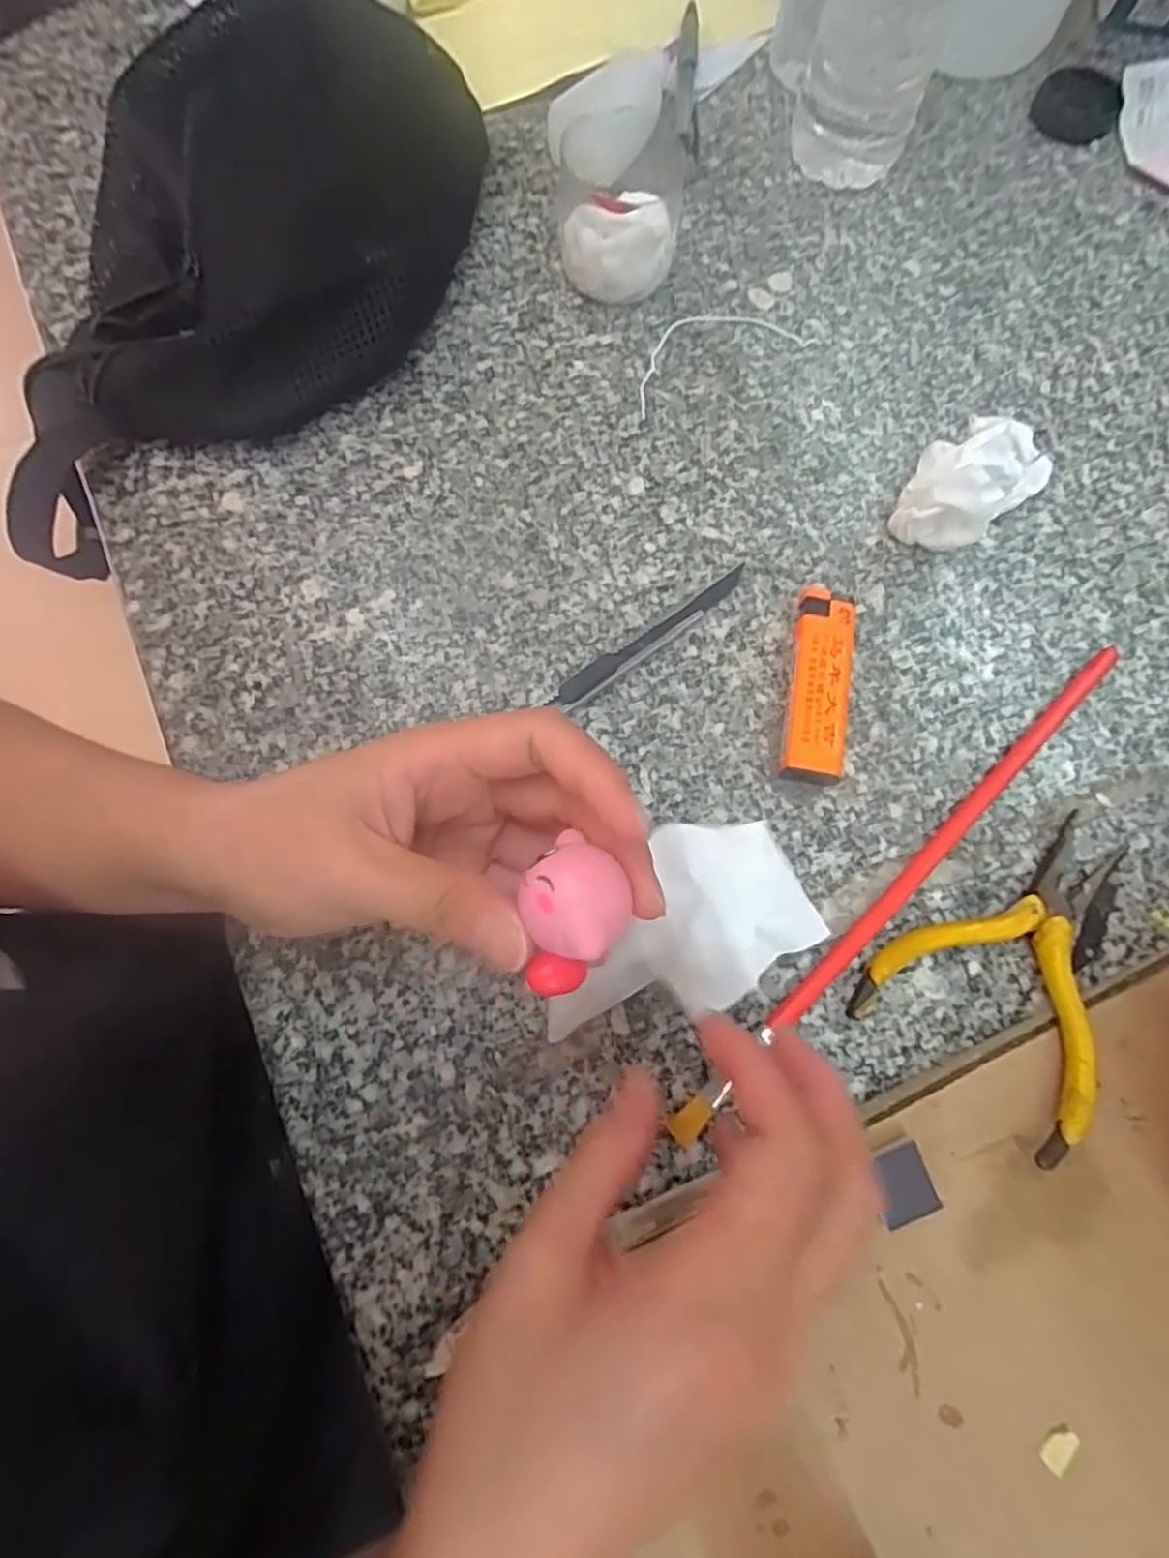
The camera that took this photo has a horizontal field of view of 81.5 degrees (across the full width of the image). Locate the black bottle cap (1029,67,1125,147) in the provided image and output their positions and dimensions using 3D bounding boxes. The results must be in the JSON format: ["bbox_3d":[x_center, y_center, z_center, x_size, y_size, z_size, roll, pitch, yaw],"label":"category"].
[{"bbox_3d":[0.272,-0.371,0.375,0.044,0.014,0.040,0,74,-1],"label":"black bottle cap"}]

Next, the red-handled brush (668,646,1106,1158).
[{"bbox_3d":[0.125,0.036,0.258,0.260,0.006,0.009,-42,79,-12],"label":"red-handled brush"}]

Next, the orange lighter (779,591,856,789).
[{"bbox_3d":[0.094,-0.038,0.275,0.023,0.014,0.079,11,74,2],"label":"orange lighter"}]

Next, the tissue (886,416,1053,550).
[{"bbox_3d":[0.166,-0.129,0.290,0.075,0.038,0.043,-40,78,-11],"label":"tissue"}]

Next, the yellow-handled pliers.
[{"bbox_3d":[0.157,0.060,0.245,0.076,0.019,0.118,36,76,9],"label":"yellow-handled pliers"}]

